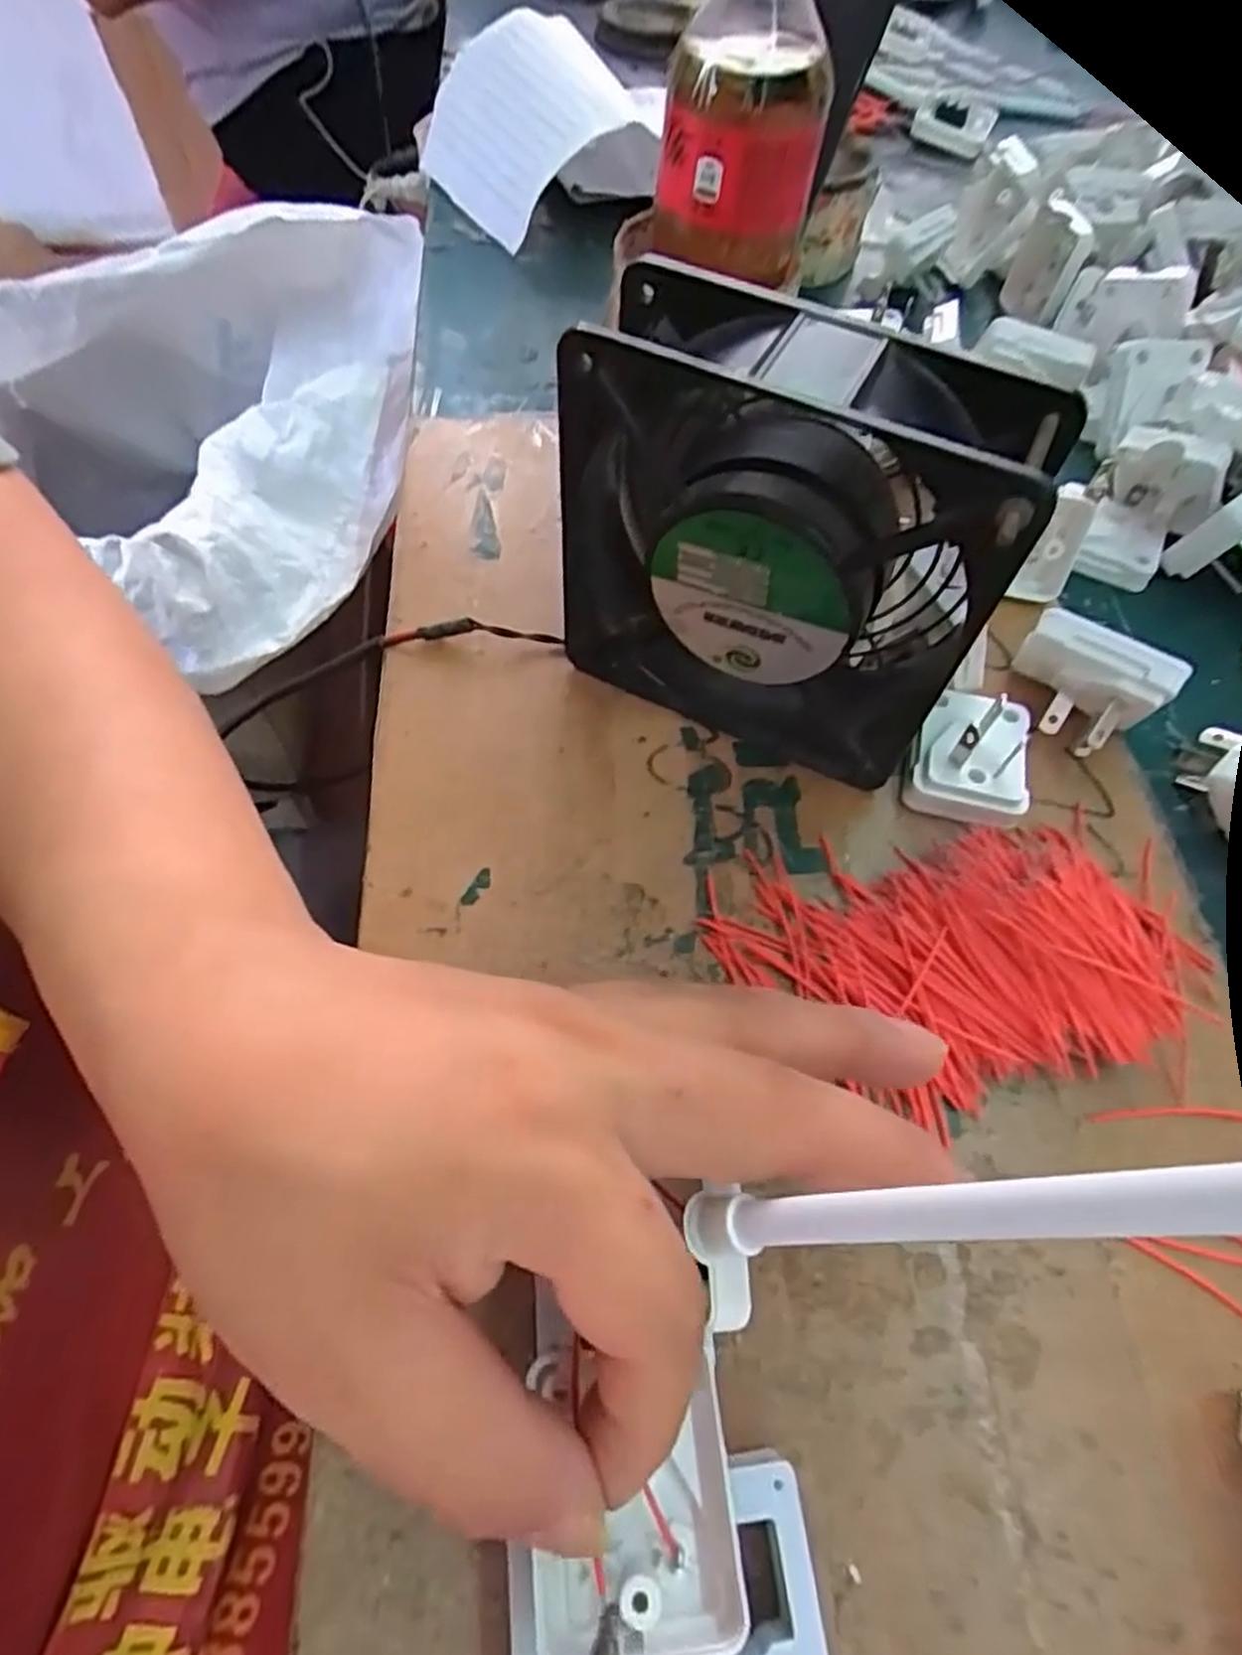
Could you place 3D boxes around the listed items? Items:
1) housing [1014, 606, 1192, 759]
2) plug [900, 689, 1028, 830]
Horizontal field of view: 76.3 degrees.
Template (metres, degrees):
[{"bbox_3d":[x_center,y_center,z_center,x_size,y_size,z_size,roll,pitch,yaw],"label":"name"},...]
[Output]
[{"bbox_3d":[0.155,-0.047,0.266,0.046,0.038,0.026,37,67,18],"label":"housing"},{"bbox_3d":[0.118,-0.028,0.261,0.038,0.029,0.047,19,63,9],"label":"plug"}]

